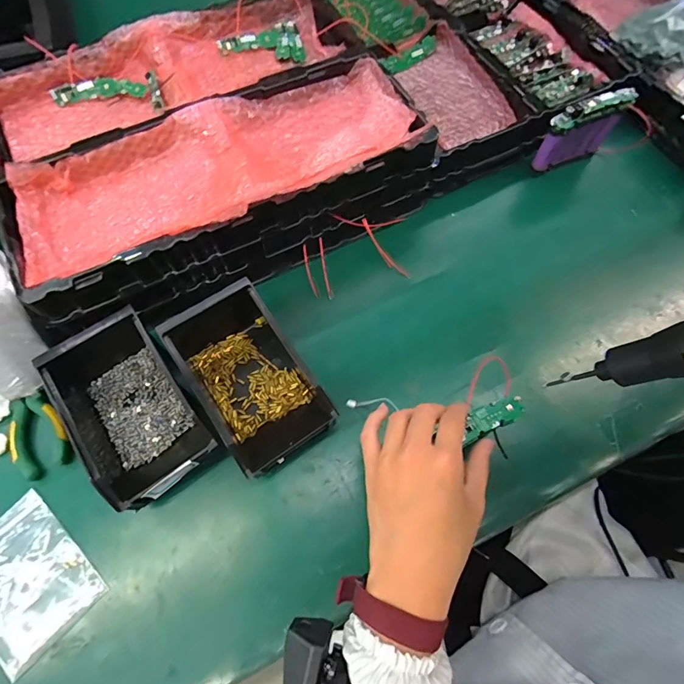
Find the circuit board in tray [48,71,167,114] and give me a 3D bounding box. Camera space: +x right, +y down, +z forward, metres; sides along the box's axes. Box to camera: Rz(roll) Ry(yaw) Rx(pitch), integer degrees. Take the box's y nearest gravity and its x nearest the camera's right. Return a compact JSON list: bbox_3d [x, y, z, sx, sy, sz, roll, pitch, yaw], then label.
[{"bbox_3d":[-0.283,-0.317,0.517,0.141,0.014,0.059,7,67,3],"label":"circuit board in tray"}]

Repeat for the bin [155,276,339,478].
[{"bbox_3d":[-0.098,0.035,0.431,0.102,0.075,0.183,-32,72,-13],"label":"bin"}]

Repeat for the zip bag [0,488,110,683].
[{"bbox_3d":[-0.296,0.221,0.386,0.130,0.005,0.094,42,70,15],"label":"zip bag"}]

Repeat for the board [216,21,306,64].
[{"bbox_3d":[-0.107,-0.409,0.556,0.114,0.009,0.069,1,67,1],"label":"board"}]

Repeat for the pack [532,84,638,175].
[{"bbox_3d":[0.299,-0.266,0.526,0.093,0.097,0.027,-23,69,-9],"label":"pack"}]

